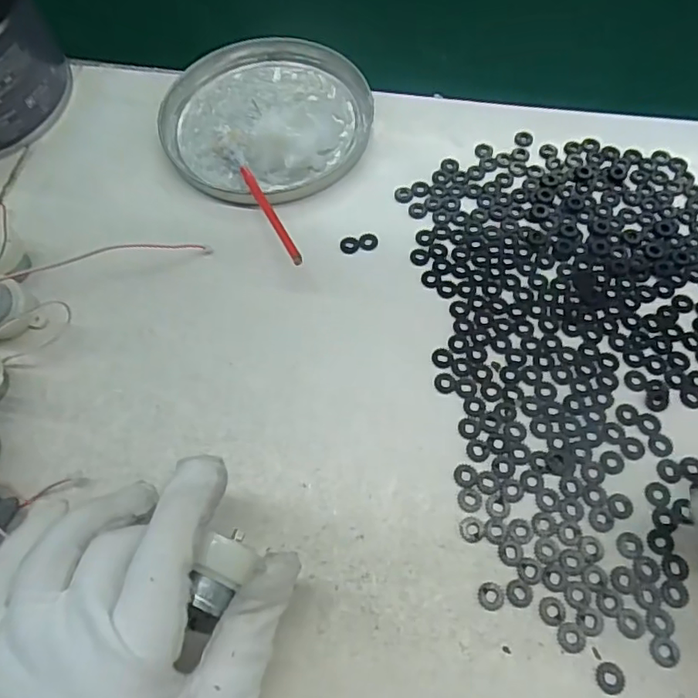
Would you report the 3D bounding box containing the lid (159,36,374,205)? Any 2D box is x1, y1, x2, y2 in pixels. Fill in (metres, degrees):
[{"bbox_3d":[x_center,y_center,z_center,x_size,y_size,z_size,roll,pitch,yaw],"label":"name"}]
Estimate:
[{"bbox_3d":[-0.052,-0.149,0.347,0.125,0.019,0.127,-1,65,2],"label":"lid"}]

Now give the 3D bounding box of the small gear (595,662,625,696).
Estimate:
[{"bbox_3d":[0.100,0.126,0.214,0.011,0.004,0.010,4,65,5],"label":"small gear"}]

